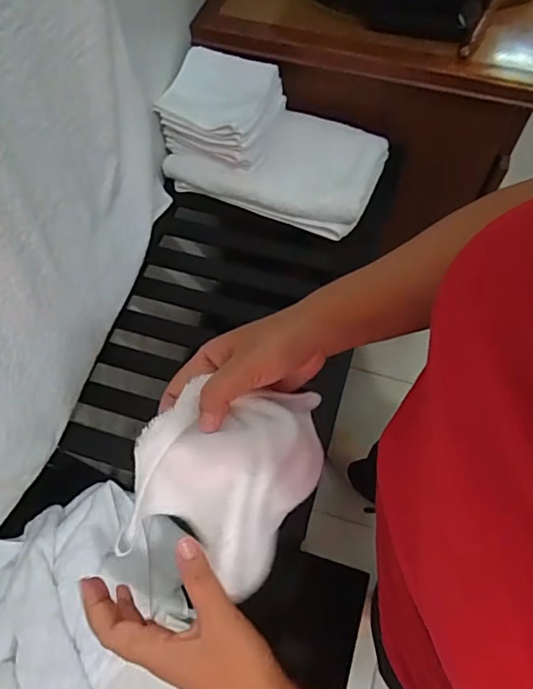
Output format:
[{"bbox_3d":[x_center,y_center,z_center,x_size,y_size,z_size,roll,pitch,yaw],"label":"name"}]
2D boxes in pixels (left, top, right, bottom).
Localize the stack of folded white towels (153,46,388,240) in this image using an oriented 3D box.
[{"bbox_3d":[0.014,-0.341,0.882,0.353,0.143,0.197,20,64,11],"label":"stack of folded white towels"}]

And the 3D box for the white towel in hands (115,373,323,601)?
[{"bbox_3d":[-0.030,0.093,0.378,0.112,0.084,0.134,22,64,12],"label":"white towel in hands"}]

